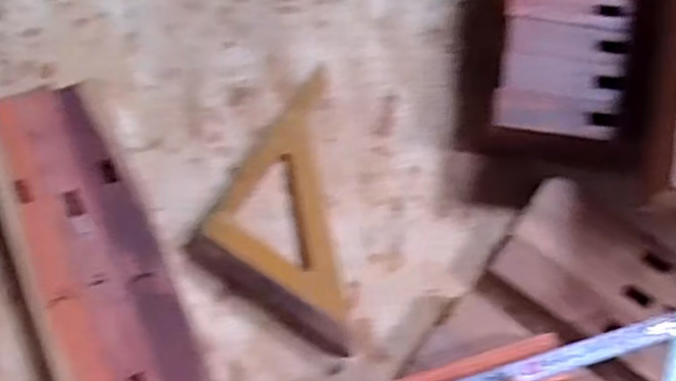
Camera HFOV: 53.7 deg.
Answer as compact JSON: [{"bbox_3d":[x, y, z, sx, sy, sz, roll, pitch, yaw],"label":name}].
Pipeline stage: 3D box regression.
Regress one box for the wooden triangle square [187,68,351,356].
[{"bbox_3d":[-0.053,0.014,0.489,0.103,0.018,0.205,-5,74,-3],"label":"wooden triangle square"}]

